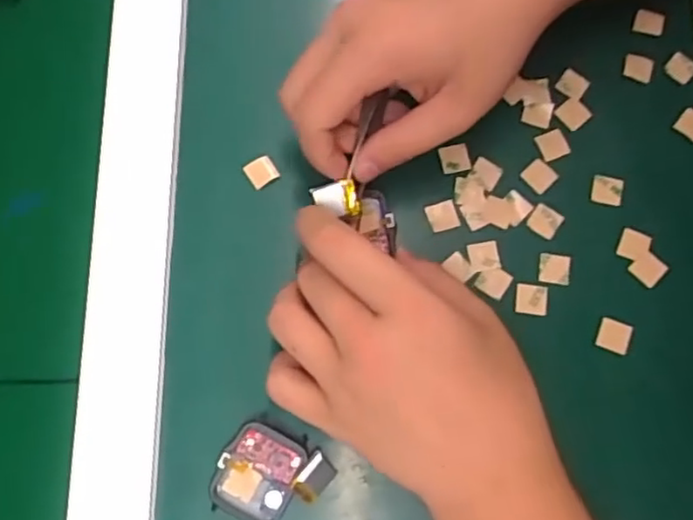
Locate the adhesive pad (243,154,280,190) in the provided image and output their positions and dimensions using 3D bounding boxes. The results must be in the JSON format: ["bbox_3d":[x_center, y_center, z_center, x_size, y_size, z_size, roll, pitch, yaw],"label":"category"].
[{"bbox_3d":[-0.046,-0.048,0.357,0.015,0.004,0.015,-29,79,-7],"label":"adhesive pad"}]

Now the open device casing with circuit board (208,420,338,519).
[{"bbox_3d":[-0.037,0.104,0.313,0.048,0.014,0.046,31,79,6],"label":"open device casing with circuit board"}]

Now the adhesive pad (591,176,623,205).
[{"bbox_3d":[0.143,-0.039,0.362,0.016,0.004,0.015,12,78,2],"label":"adhesive pad"}]

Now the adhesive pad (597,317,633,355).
[{"bbox_3d":[0.140,0.039,0.344,0.015,0.004,0.016,22,78,4],"label":"adhesive pad"}]

